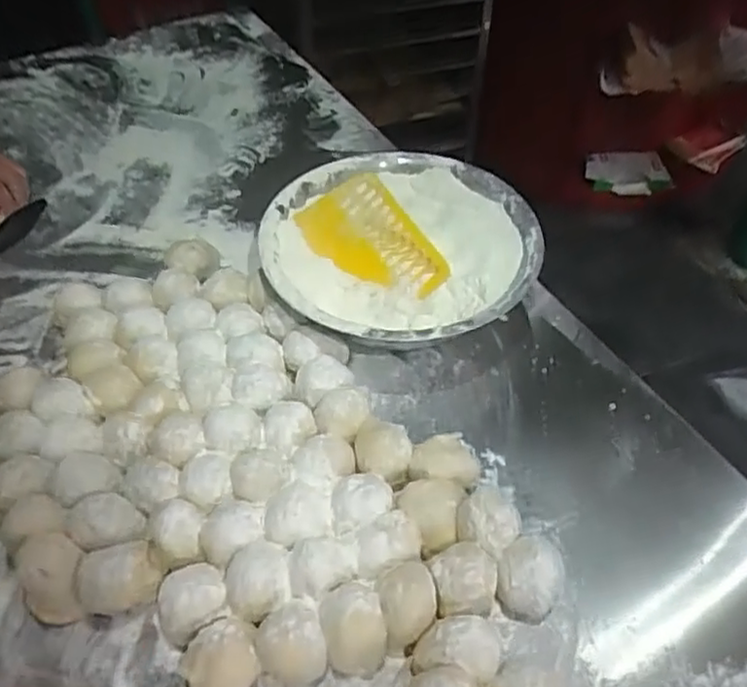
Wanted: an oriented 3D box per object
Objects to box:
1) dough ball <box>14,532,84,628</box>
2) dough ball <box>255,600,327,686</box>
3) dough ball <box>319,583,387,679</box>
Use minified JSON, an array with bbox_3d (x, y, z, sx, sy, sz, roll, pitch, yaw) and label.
[{"bbox_3d":[-0.242,0.176,0.541,0.048,0.056,0.061,-29,57,-24],"label":"dough ball"},{"bbox_3d":[-0.058,0.211,0.511,0.046,0.054,0.047,1,50,-1],"label":"dough ball"},{"bbox_3d":[-0.015,0.206,0.516,0.044,0.044,0.054,-10,51,-11],"label":"dough ball"}]

